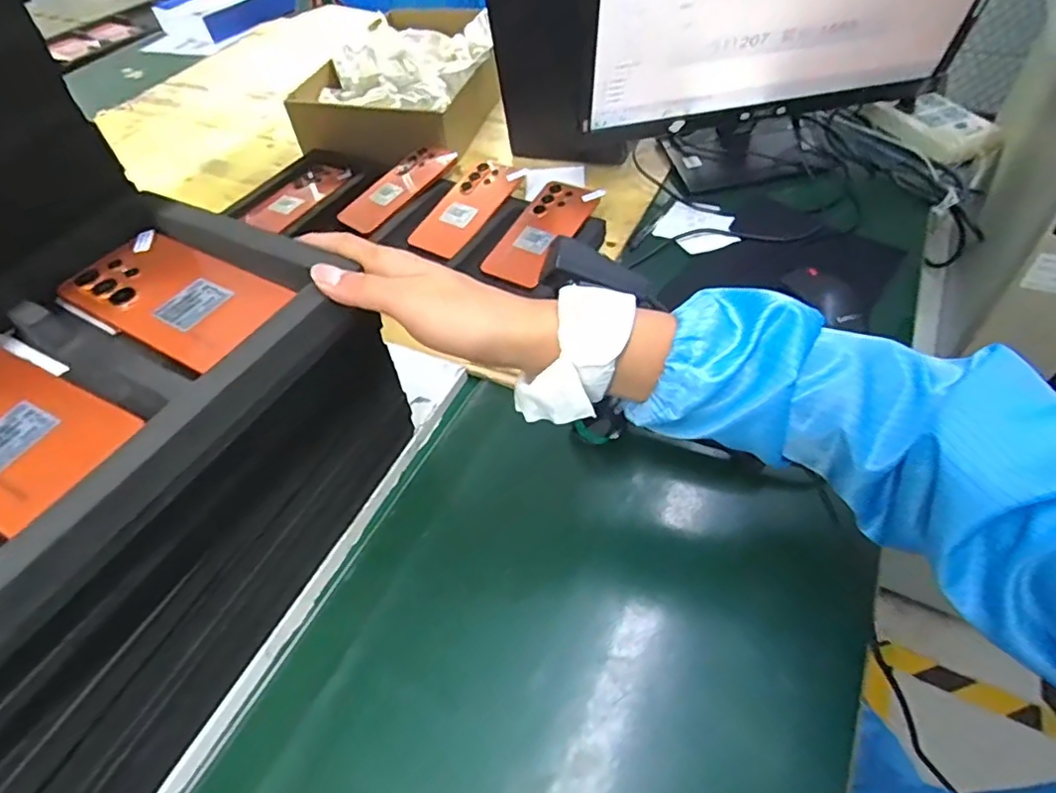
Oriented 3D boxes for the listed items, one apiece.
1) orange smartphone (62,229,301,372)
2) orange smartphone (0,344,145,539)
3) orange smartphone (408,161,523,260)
[{"bbox_3d":[-0.231,-0.068,0.385,0.150,0.005,0.076,24,56,21],"label":"orange smartphone"},{"bbox_3d":[-0.290,0.015,0.322,0.151,0.009,0.077,21,55,20],"label":"orange smartphone"},{"bbox_3d":[-0.079,-0.246,0.760,0.076,0.010,0.176,26,67,20],"label":"orange smartphone"}]

